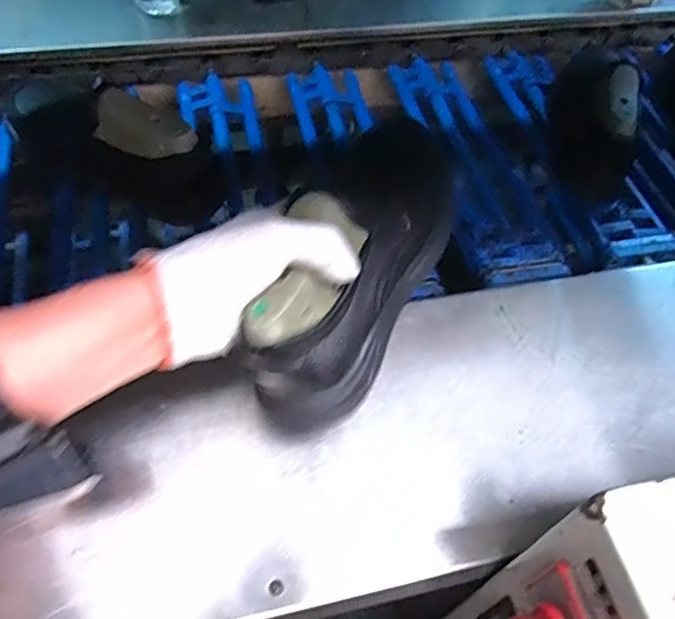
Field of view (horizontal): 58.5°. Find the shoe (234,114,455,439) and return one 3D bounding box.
[{"bbox_3d":[0.012,-0.029,0.408,0.084,0.077,0.230,23,68,11],"label":"shoe"}]

